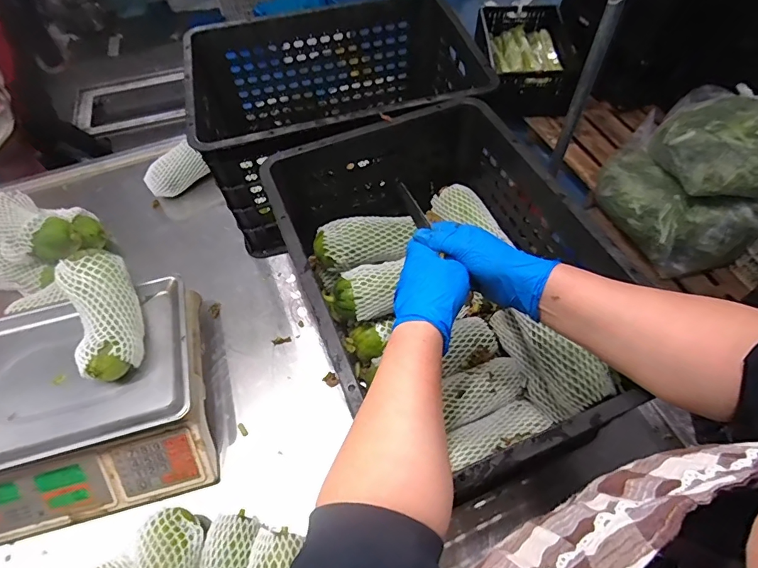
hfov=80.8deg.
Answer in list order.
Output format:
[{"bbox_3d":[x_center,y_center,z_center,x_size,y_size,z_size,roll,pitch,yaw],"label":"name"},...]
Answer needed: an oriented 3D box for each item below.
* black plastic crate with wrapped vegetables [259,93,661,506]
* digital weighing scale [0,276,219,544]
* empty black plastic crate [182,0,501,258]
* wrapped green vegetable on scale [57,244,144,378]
[{"bbox_3d":[0.063,-0.024,0.643,0.344,0.226,0.515,-20,58,-11],"label":"black plastic crate with wrapped vegetables"},{"bbox_3d":[-0.437,0.172,0.660,0.337,0.102,0.304,-13,57,-7],"label":"digital weighing scale"},{"bbox_3d":[-0.072,-0.320,0.844,0.488,0.229,0.358,-13,57,-7],"label":"empty black plastic crate"},{"bbox_3d":[-0.396,0.039,0.642,0.084,0.062,0.199,-21,71,-11],"label":"wrapped green vegetable on scale"}]

